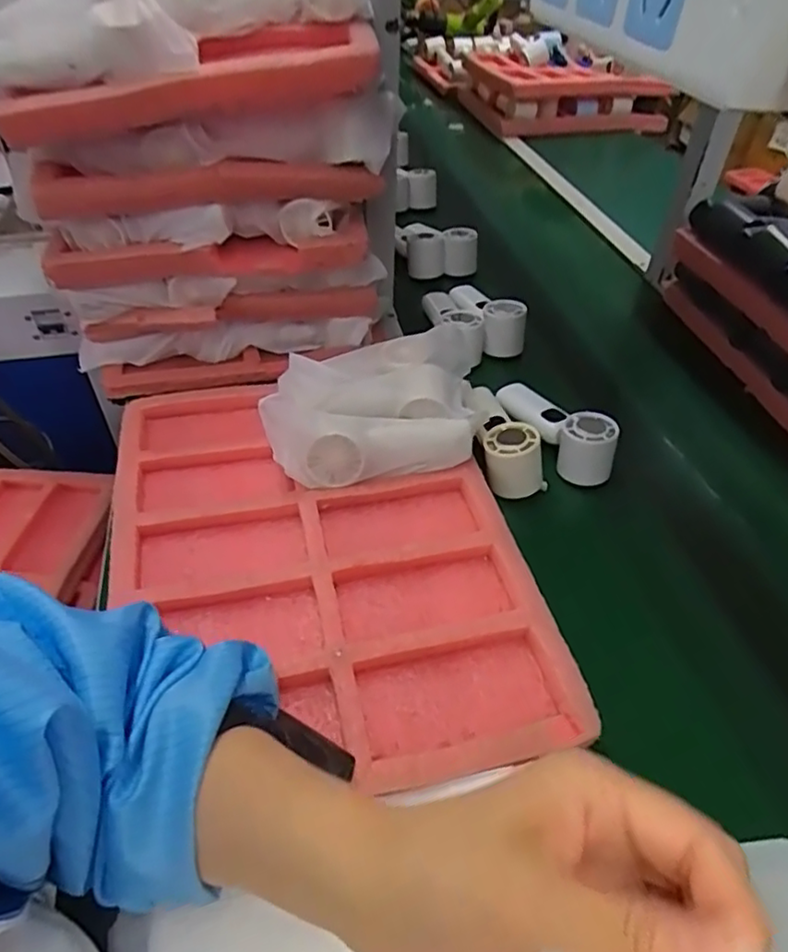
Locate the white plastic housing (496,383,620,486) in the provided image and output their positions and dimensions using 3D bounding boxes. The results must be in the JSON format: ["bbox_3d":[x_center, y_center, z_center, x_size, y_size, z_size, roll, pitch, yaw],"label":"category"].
[{"bbox_3d":[0.168,-0.056,0.649,0.045,0.060,0.158,-27,52,-27],"label":"white plastic housing"}]

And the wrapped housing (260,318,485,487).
[{"bbox_3d":[-0.015,-0.070,0.599,0.217,0.076,0.148,-9,46,-12],"label":"wrapped housing"}]

